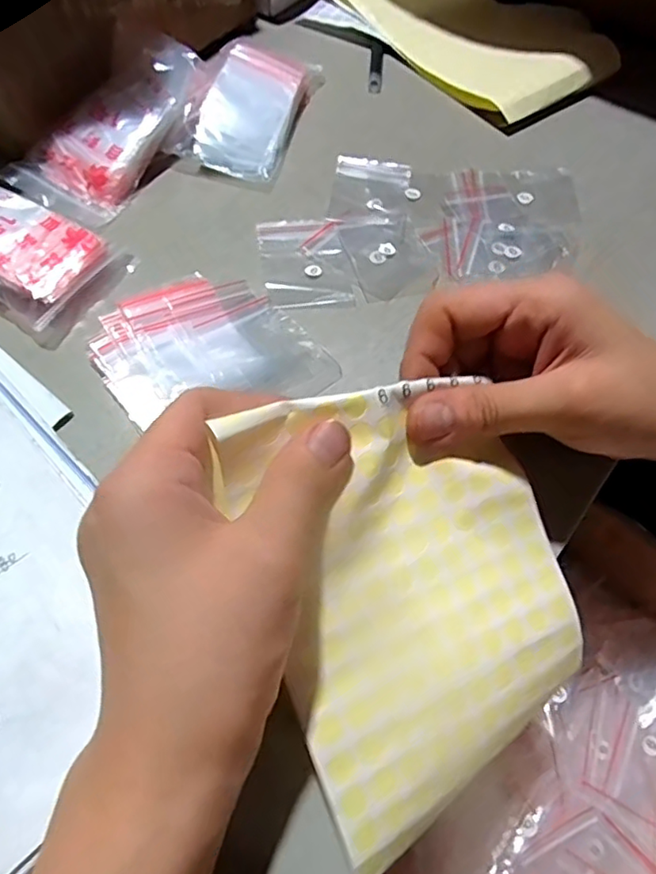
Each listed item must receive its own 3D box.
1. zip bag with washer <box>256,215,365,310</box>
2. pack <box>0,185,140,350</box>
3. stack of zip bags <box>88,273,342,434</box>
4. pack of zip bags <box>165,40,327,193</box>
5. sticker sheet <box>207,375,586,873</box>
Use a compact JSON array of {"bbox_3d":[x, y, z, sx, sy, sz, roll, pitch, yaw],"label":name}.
[{"bbox_3d":[-0.013,-0.106,0.343,0.052,0.004,0.072,-10,62,-8],"label":"zip bag with washer"},{"bbox_3d":[-0.181,-0.109,0.325,0.118,0.018,0.069,28,64,12],"label":"pack"},{"bbox_3d":[-0.063,-0.045,0.301,0.102,0.013,0.099,-33,68,-19],"label":"stack of zip bags"},{"bbox_3d":[-0.058,-0.230,0.394,0.075,0.028,0.125,12,61,4],"label":"pack of zip bags"},{"bbox_3d":[0.036,0.056,0.224,0.123,0.013,0.159,-19,87,-22],"label":"sticker sheet"}]

